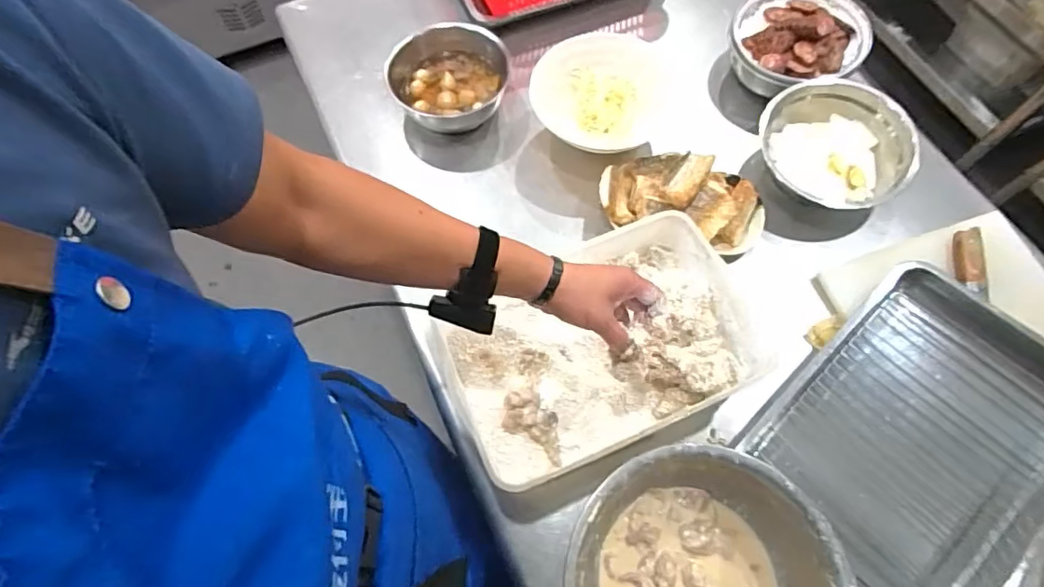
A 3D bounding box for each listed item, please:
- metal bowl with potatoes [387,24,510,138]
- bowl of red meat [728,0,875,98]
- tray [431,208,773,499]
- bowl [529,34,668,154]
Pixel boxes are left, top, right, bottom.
[{"bbox_3d":[-0.118,-0.351,0.881,0.189,0.063,0.192,-1,66,2],"label":"metal bowl with potatoes"},{"bbox_3d":[0.447,-0.411,0.883,0.195,0.082,0.190,-1,66,2],"label":"bowl of red meat"},{"bbox_3d":[0.096,0.070,0.685,0.373,0.088,0.229,-22,67,-8],"label":"tray"},{"bbox_3d":[0.128,-0.328,0.871,0.204,0.060,0.192,-1,66,2],"label":"bowl"}]

